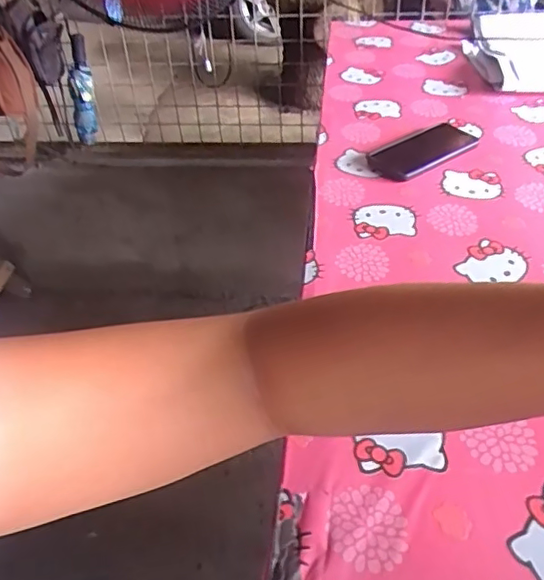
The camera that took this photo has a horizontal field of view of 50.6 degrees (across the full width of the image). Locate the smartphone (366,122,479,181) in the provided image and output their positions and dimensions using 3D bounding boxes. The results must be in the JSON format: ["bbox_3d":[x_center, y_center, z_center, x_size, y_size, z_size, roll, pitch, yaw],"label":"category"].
[{"bbox_3d":[0.224,-0.207,0.848,0.176,0.010,0.092,-27,48,-24],"label":"smartphone"}]

